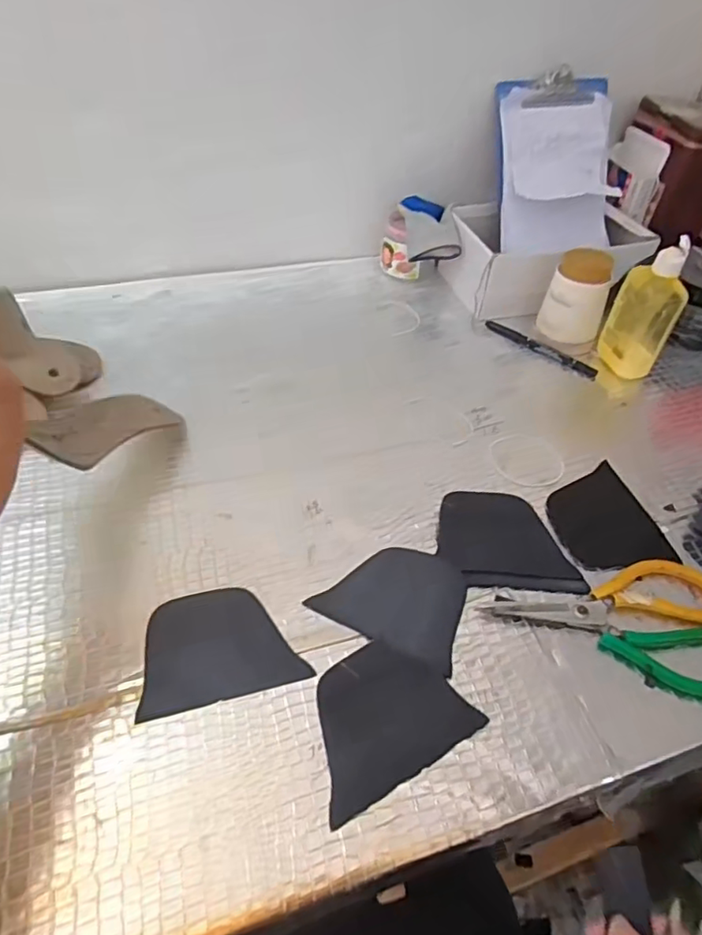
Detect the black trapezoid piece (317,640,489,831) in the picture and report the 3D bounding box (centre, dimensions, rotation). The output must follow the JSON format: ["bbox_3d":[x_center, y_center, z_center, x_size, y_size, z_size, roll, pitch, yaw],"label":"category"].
[{"bbox_3d":[0.020,0.166,0.388,0.111,0.004,0.085,-24,53,-23],"label":"black trapezoid piece"}]

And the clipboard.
[{"bbox_3d":[0.264,-0.386,0.737,0.146,0.206,0.031,-5,15,-8],"label":"clipboard"}]

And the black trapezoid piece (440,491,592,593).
[{"bbox_3d":[0.132,0.059,0.492,0.109,0.006,0.098,3,47,-1],"label":"black trapezoid piece"}]

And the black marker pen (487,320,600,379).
[{"bbox_3d":[0.227,-0.145,0.692,0.148,0.011,0.019,35,54,26],"label":"black marker pen"}]

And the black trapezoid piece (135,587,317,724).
[{"bbox_3d":[-0.096,0.129,0.421,0.109,0.006,0.086,-11,49,-14],"label":"black trapezoid piece"}]

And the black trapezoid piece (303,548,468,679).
[{"bbox_3d":[0.038,0.099,0.450,0.108,0.005,0.088,23,50,17],"label":"black trapezoid piece"}]

